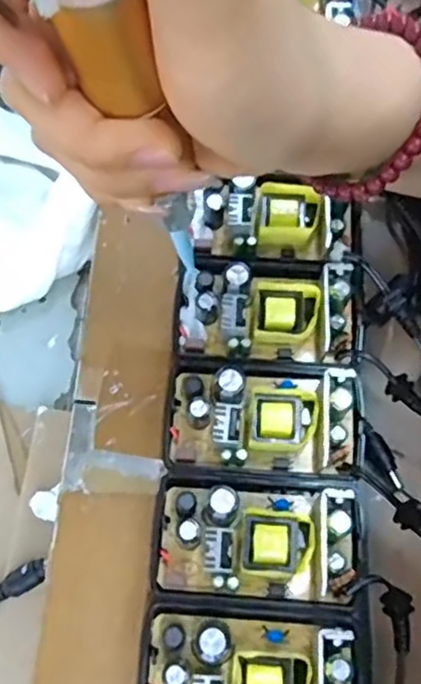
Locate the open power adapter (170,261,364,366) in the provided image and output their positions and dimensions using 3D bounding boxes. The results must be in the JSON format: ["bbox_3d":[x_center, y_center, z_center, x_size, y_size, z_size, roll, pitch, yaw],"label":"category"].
[{"bbox_3d":[0.025,-0.015,0.290,0.078,0.028,0.046,3,70,1],"label":"open power adapter"}]

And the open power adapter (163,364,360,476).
[{"bbox_3d":[0.021,0.032,0.274,0.077,0.032,0.043,2,70,1],"label":"open power adapter"}]

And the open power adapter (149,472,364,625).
[{"bbox_3d":[0.018,0.080,0.257,0.080,0.032,0.051,2,70,1],"label":"open power adapter"}]

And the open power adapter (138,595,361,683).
[{"bbox_3d":[0.015,0.123,0.238,0.080,0.024,0.047,6,72,1],"label":"open power adapter"}]

